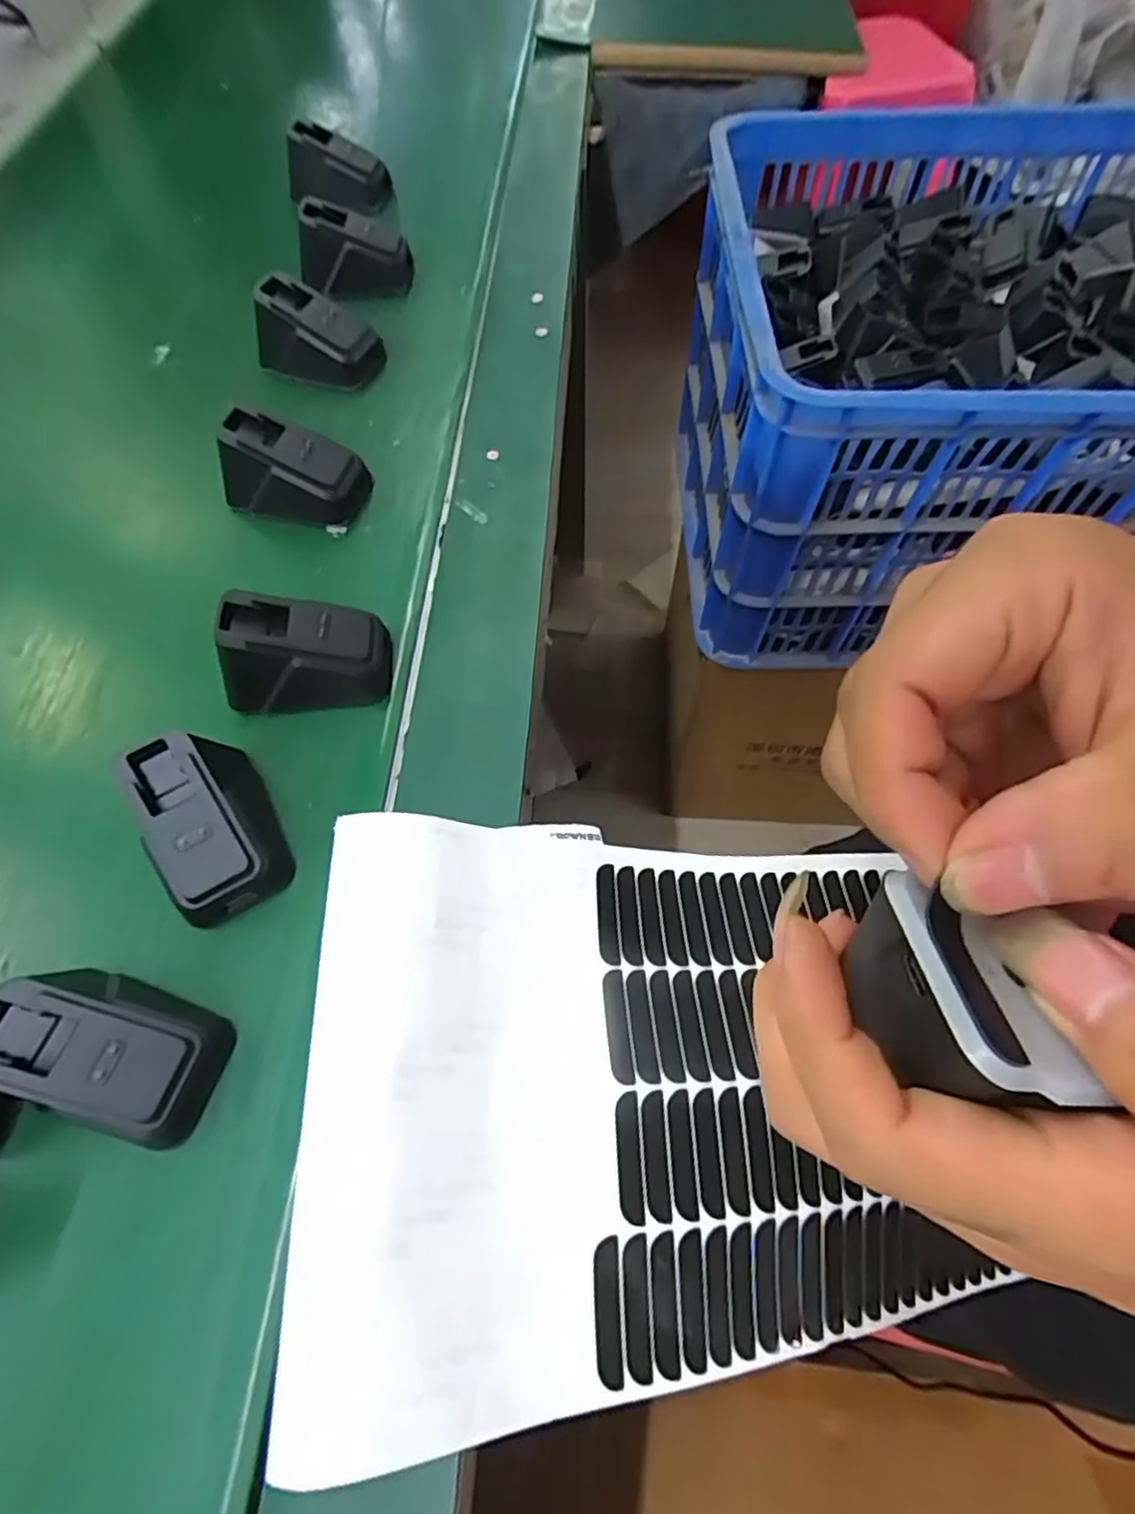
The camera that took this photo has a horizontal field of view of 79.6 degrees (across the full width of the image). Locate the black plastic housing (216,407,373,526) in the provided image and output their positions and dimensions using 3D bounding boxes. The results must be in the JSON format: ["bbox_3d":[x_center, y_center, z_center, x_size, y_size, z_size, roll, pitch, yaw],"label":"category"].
[{"bbox_3d":[-0.139,-0.144,0.342,0.067,0.037,0.043,7,63,5],"label":"black plastic housing"}]

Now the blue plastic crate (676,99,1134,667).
[{"bbox_3d":[0.408,-0.335,0.637,0.554,0.290,0.399,2,63,2],"label":"blue plastic crate"}]

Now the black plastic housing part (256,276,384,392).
[{"bbox_3d":[-0.146,-0.244,0.396,0.068,0.040,0.038,15,64,9],"label":"black plastic housing part"}]

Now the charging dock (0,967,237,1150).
[{"bbox_3d":[-0.148,0.093,0.219,0.059,0.039,0.039,20,65,11],"label":"charging dock"}]

